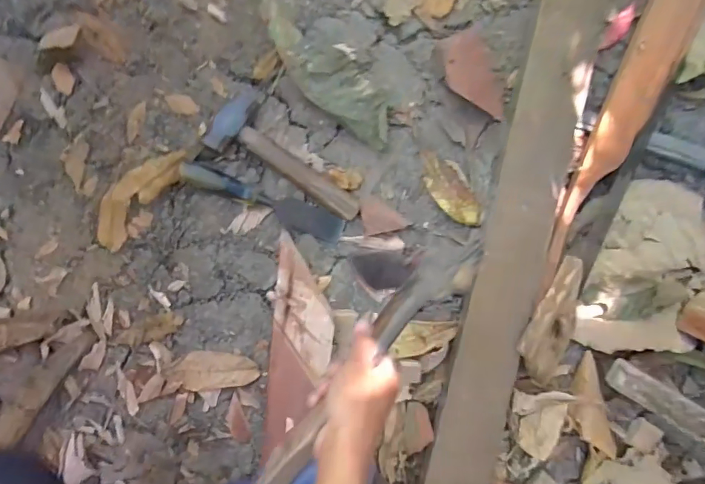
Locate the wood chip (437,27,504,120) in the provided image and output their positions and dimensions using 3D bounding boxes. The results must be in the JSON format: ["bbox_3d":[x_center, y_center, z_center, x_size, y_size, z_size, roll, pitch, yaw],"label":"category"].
[{"bbox_3d":[0.184,-0.245,0.688,0.094,0.024,0.132,-28,99,-32],"label":"wood chip"}]

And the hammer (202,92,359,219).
[{"bbox_3d":[-0.087,-0.114,0.665,0.228,0.042,0.086,33,88,-5],"label":"hammer"}]

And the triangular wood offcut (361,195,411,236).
[{"bbox_3d":[0.045,-0.044,0.698,0.065,0.024,0.061,-12,92,-5],"label":"triangular wood offcut"}]

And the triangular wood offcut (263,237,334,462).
[{"bbox_3d":[-0.072,0.143,0.672,0.091,0.045,0.295,5,91,-6],"label":"triangular wood offcut"}]

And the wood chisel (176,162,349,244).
[{"bbox_3d":[-0.123,-0.056,0.660,0.235,0.029,0.042,21,89,-19],"label":"wood chisel"}]

